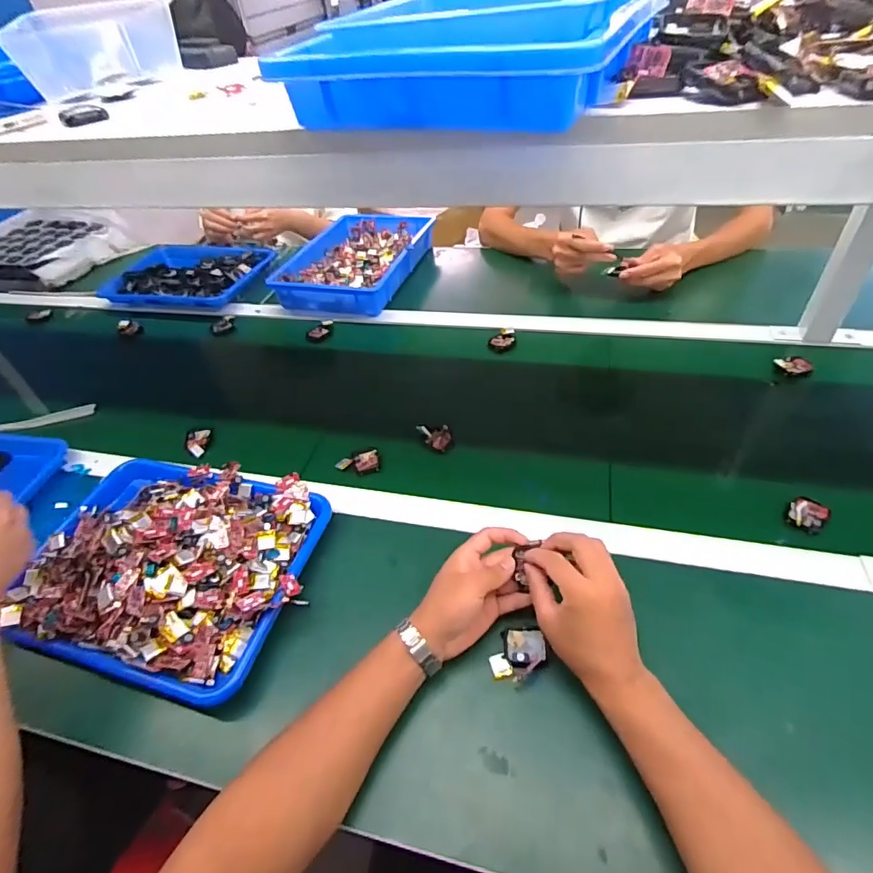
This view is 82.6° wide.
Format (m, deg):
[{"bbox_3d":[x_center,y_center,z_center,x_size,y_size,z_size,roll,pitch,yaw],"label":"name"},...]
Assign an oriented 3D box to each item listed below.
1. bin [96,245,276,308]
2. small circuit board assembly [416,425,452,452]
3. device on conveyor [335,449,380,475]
[{"bbox_3d":[-0.537,-0.363,1.091,0.333,0.042,0.254,10,48,16],"label":"bin"},{"bbox_3d":[-0.001,-0.001,0.707,0.043,0.024,0.040,-15,46,-8],"label":"small circuit board assembly"},{"bbox_3d":[-0.111,0.038,0.700,0.059,0.011,0.041,-13,45,-6],"label":"device on conveyor"}]

